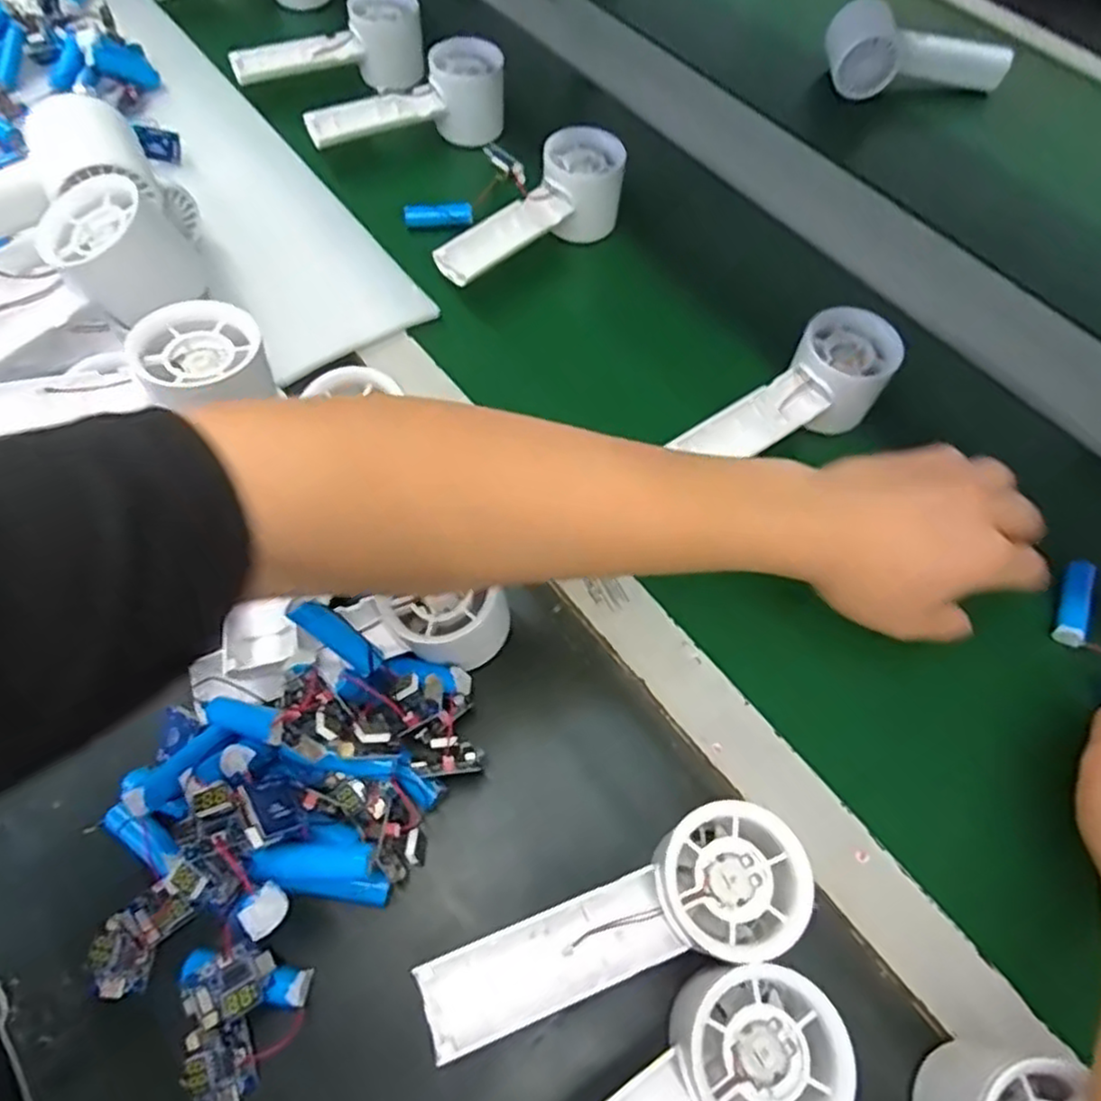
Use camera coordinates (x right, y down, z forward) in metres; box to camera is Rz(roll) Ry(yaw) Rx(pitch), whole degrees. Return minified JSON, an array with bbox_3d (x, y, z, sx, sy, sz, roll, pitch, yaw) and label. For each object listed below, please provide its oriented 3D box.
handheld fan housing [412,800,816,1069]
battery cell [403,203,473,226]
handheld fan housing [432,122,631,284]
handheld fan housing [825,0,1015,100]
[{"bbox_3d":[0.024,0.157,0.292,0.160,0.053,0.058,-18,64,-11],"label":"handheld fan housing"},{"bbox_3d":[-0.084,-0.253,0.535,0.051,0.012,0.016,0,62,-1],"label":"battery cell"},{"bbox_3d":[-0.016,-0.241,0.508,0.156,0.051,0.052,-34,68,-18],"label":"handheld fan housing"},{"bbox_3d":[0.326,-0.440,0.637,0.163,0.064,0.047,2,62,0],"label":"handheld fan housing"}]

